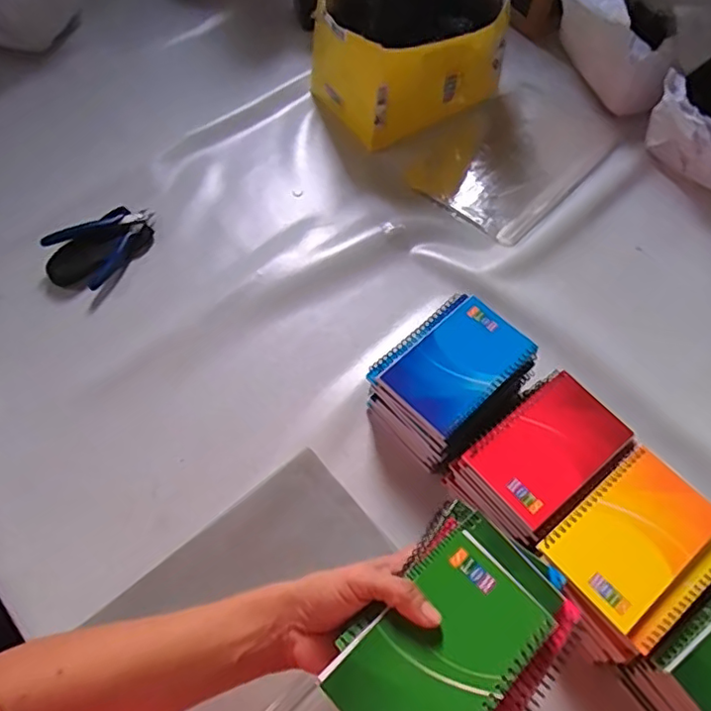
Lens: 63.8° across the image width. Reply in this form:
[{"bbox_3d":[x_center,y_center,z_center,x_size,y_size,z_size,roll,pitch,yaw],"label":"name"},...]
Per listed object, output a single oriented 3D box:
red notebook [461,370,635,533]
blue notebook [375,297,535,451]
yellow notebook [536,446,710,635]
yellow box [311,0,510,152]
[{"bbox_3d":[0.166,0.076,0.490,0.128,0.007,0.081,-35,67,-18],"label":"red notebook"},{"bbox_3d":[0.096,0.008,0.530,0.133,0.013,0.083,-40,69,-20],"label":"blue notebook"},{"bbox_3d":[0.219,0.140,0.450,0.132,0.011,0.081,-35,67,-18],"label":"yellow notebook"},{"bbox_3d":[0.071,-0.418,0.759,0.248,0.150,0.210,-36,67,-18],"label":"yellow box"}]

